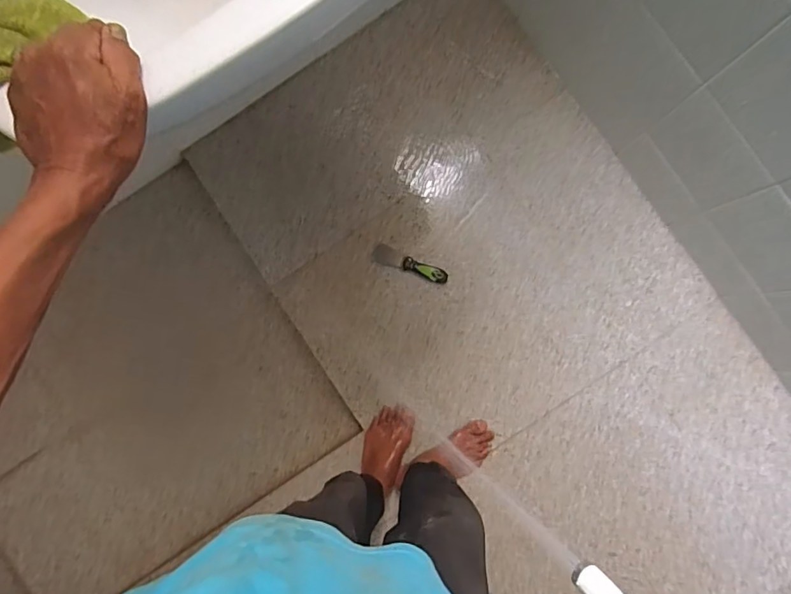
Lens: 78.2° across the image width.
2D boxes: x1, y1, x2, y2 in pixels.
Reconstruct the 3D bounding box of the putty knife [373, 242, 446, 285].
[{"bbox_3d":[0.034,-0.075,1.141,0.184,0.020,0.044,23,91,4],"label":"putty knife"}]

